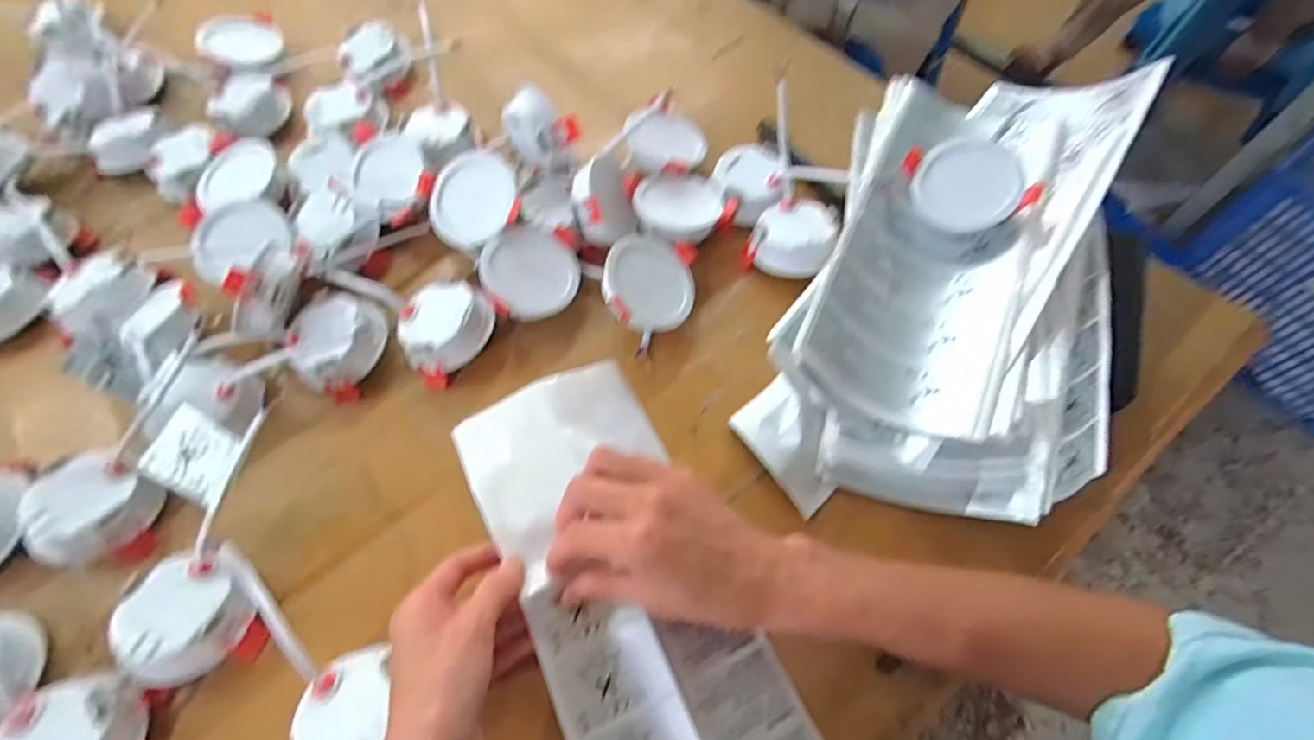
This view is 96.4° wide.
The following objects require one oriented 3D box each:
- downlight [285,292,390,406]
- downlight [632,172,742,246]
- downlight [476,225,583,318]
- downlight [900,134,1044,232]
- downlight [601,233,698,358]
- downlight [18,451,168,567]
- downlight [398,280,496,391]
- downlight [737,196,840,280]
[{"bbox_3d":[-0.236,-0.021,0.433,0.069,0.035,0.068,25,65,14],"label":"downlight"},{"bbox_3d":[0.021,-0.138,0.481,0.074,0.023,0.072,0,62,1],"label":"downlight"},{"bbox_3d":[-0.096,-0.072,0.450,0.071,0.021,0.071,5,70,-15],"label":"downlight"},{"bbox_3d":[0.222,-0.133,0.418,0.073,0.020,0.066,-16,100,25],"label":"downlight"},{"bbox_3d":[-0.004,-0.066,0.444,0.079,0.025,0.074,-40,99,-14],"label":"downlight"},{"bbox_3d":[-0.361,0.089,0.378,0.065,0.032,0.065,0,53,-12],"label":"downlight"},{"bbox_3d":[-0.160,-0.030,0.437,0.058,0.032,0.070,30,67,16],"label":"downlight"},{"bbox_3d":[0.107,-0.104,0.464,0.068,0.038,0.066,25,65,14],"label":"downlight"}]

